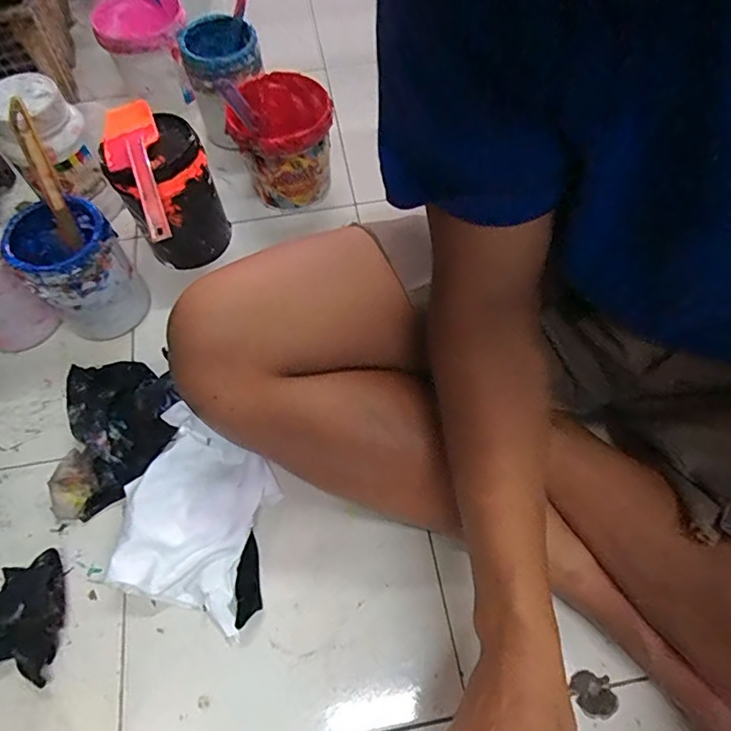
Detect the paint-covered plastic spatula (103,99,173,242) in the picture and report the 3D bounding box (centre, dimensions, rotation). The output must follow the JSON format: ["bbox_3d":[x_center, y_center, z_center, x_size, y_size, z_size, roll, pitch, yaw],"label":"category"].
[{"bbox_3d":[-0.239,-0.207,0.546,0.056,0.029,0.237,-15,63,-7],"label":"paint-covered plastic spatula"}]

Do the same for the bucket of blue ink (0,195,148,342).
[{"bbox_3d":[-0.318,-0.105,0.602,0.101,0.137,0.098,-34,67,-16],"label":"bucket of blue ink"}]

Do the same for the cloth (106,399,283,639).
[{"bbox_3d":[-0.163,0.144,0.524,0.153,0.038,0.168,19,64,10],"label":"cloth"}]

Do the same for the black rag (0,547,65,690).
[{"bbox_3d":[-0.310,0.228,0.481,0.068,0.041,0.109,-7,63,-3],"label":"black rag"}]

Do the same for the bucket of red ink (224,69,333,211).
[{"bbox_3d":[-0.105,-0.292,0.688,0.120,0.144,0.129,-8,63,-3],"label":"bucket of red ink"}]

